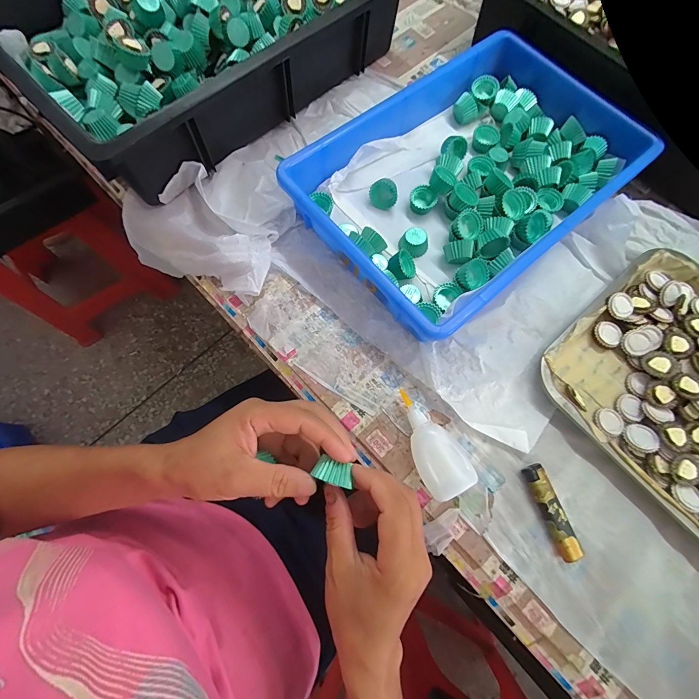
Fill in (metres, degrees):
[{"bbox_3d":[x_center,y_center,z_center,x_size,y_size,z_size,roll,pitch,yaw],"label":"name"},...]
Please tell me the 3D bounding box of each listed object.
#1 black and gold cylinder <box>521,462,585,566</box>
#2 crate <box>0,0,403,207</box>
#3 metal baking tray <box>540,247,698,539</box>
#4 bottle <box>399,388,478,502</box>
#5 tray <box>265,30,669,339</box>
[{"bbox_3d":[0.183,0.145,0.301,0.019,0.013,0.079,-17,75,-6],"label":"black and gold cylinder"},{"bbox_3d":[-0.183,-0.407,0.414,0.326,0.092,0.437,43,77,10],"label":"crate"},{"bbox_3d":[0.361,0.057,0.325,0.238,0.025,0.297,-40,79,-12],"label":"metal baking tray"},{"bbox_3d":[0.072,0.086,0.310,0.043,0.028,0.096,-29,77,-9],"label":"bottle"},{"bbox_3d":[0.139,-0.197,0.378,0.362,0.056,0.238,-39,79,-11],"label":"tray"}]

